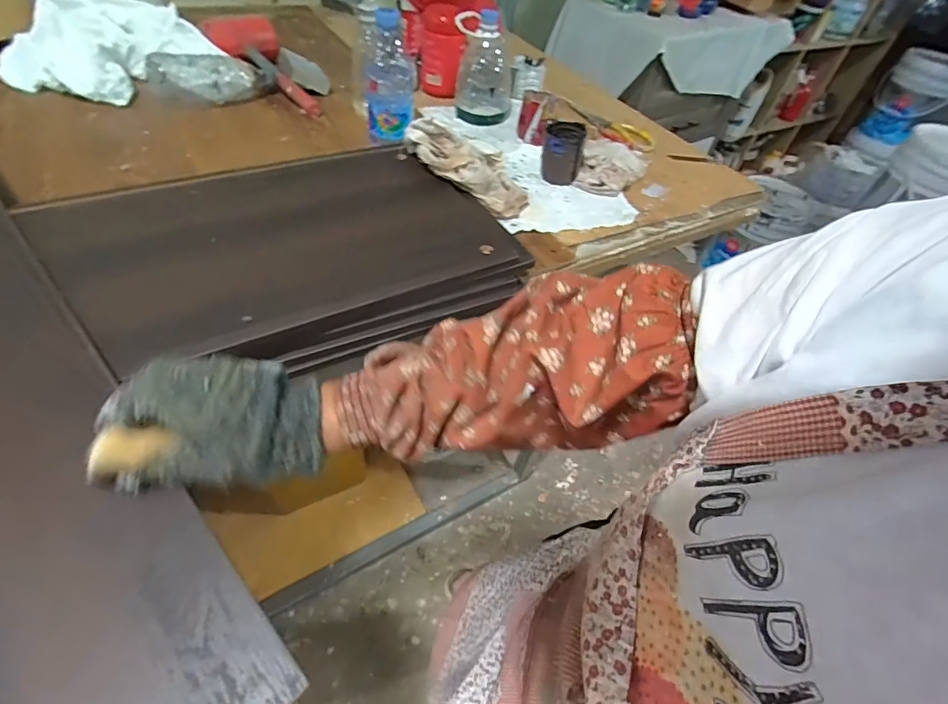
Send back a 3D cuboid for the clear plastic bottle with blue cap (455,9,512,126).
[{"bbox_3d":[0.021,-0.508,0.822,0.102,0.156,0.110,0,49,-7],"label":"clear plastic bottle with blue cap"}]

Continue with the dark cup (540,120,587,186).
[{"bbox_3d":[0.140,-0.310,0.732,0.062,0.081,0.068,3,48,-4],"label":"dark cup"}]

